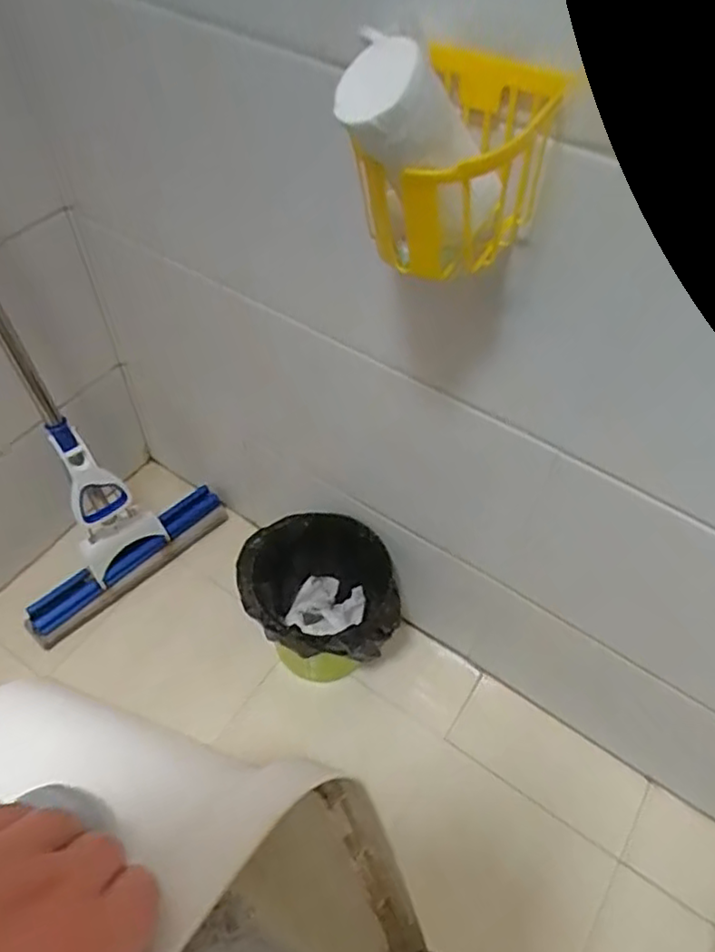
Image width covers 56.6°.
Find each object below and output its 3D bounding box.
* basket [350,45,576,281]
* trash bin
[{"bbox_3d":[0.073,-0.215,0.479,0.096,0.124,0.133,26,57,17],"label":"basket"},{"bbox_3d":[-0.060,0.215,1.065,0.236,0.241,0.210,-4,53,-5],"label":"trash bin"}]

